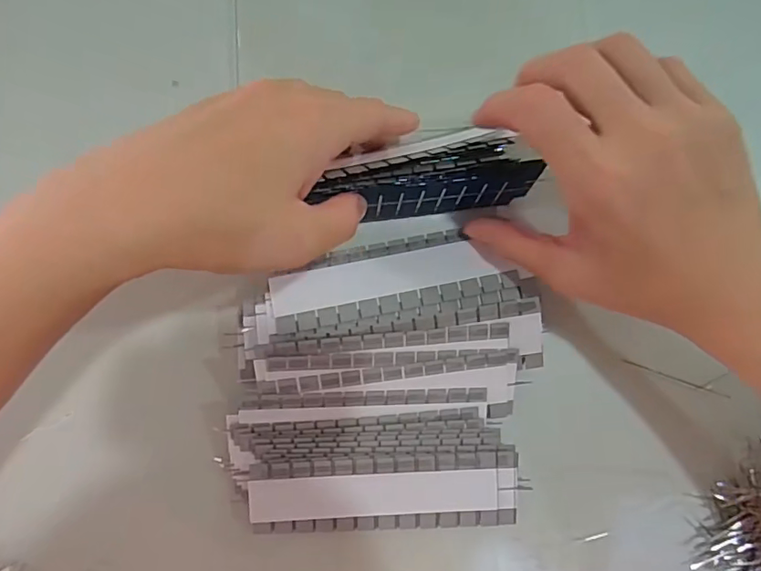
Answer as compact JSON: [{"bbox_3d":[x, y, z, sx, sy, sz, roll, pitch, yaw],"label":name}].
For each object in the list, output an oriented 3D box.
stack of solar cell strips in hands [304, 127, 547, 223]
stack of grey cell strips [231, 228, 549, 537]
[{"bbox_3d":[0.025,-0.056,0.268,0.119,0.042,0.032,-6,86,-16],"label":"stack of solar cell strips in hands"},{"bbox_3d":[0.003,0.050,0.269,0.148,0.025,0.146,-1,86,-2],"label":"stack of grey cell strips"}]

